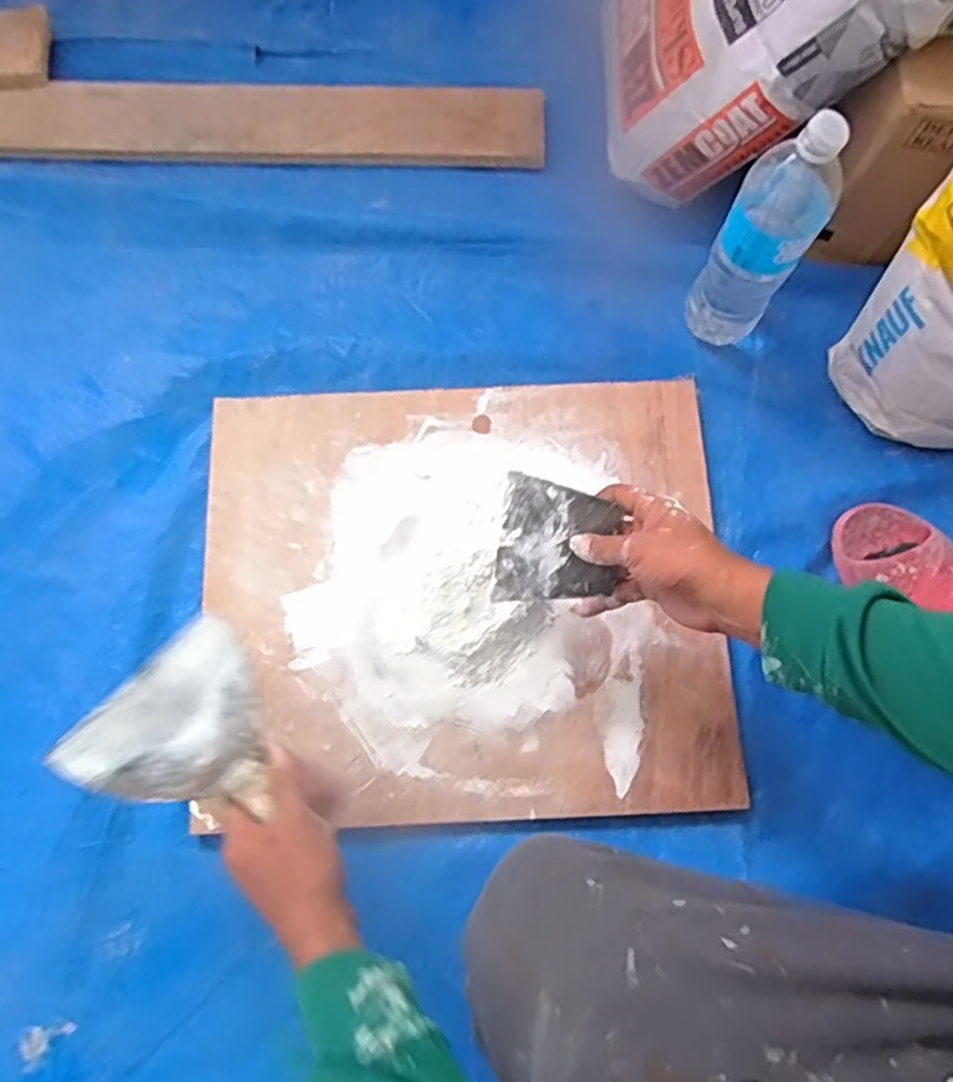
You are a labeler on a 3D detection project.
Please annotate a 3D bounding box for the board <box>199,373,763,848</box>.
[{"bbox_3d":[-0.011,0.045,0.687,0.486,0.026,0.421,-2,75,-1],"label":"board"}]

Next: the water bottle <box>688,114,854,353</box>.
[{"bbox_3d":[0.263,-0.275,0.661,0.077,0.255,0.062,32,77,7],"label":"water bottle"}]

